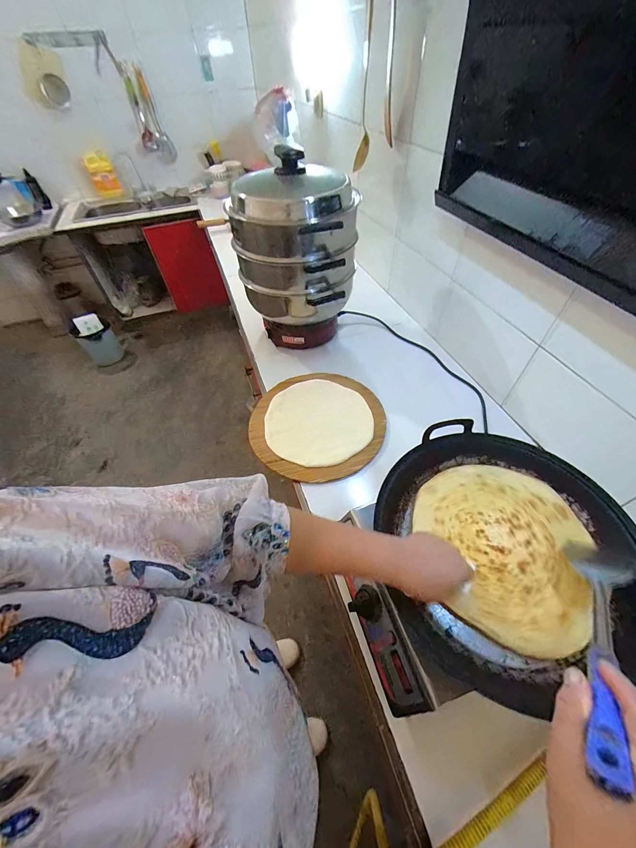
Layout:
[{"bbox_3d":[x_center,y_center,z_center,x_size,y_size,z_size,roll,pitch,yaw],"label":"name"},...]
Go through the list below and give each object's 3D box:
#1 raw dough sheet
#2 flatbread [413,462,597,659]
[{"bbox_3d":[0.003,-0.010,0.836,0.277,0.008,0.275,9,53,13],"label":"raw dough sheet"},{"bbox_3d":[0.281,0.181,0.488,0.248,0.012,0.263,-2,51,2],"label":"flatbread"}]

